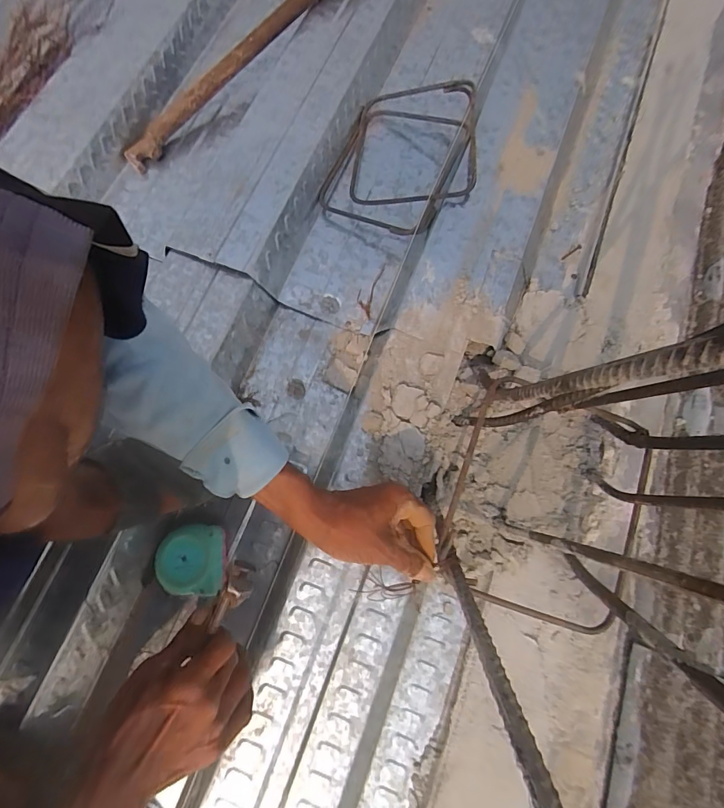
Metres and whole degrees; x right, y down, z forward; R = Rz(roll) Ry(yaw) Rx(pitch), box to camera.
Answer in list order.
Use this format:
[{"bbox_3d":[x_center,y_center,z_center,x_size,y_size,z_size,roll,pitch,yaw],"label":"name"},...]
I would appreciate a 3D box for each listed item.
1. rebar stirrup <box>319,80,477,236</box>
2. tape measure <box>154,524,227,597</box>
[{"bbox_3d":[0.076,-0.385,0.629,0.212,0.057,0.280,22,76,6],"label":"rebar stirrup"},{"bbox_3d":[-0.197,0.184,0.489,0.073,0.043,0.076,-5,75,-1],"label":"tape measure"}]

